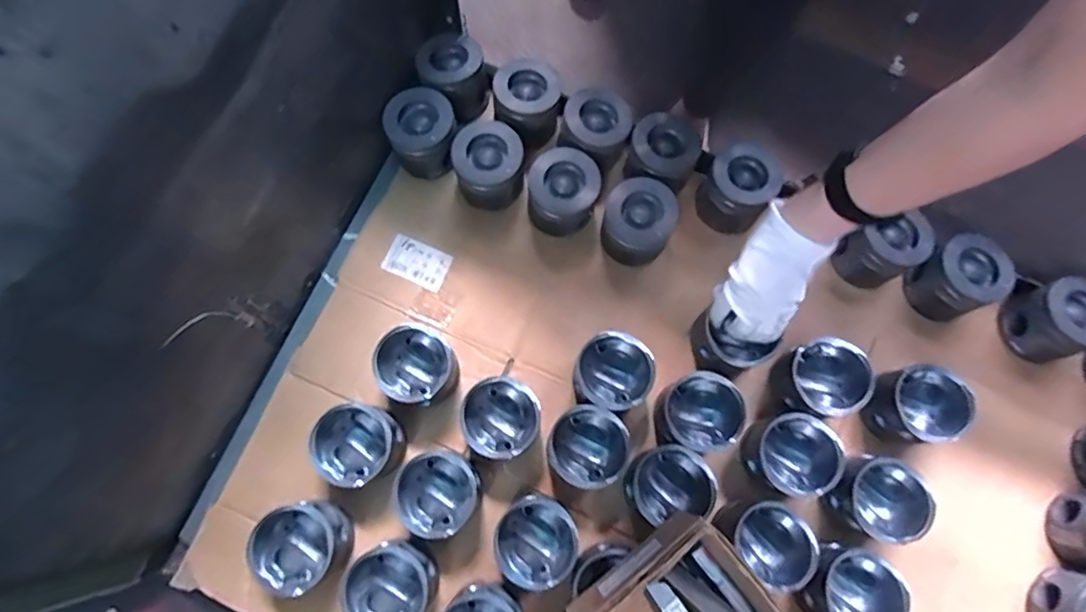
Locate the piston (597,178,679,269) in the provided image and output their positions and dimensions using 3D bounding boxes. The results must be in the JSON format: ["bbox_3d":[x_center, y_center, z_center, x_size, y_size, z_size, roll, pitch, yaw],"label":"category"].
[{"bbox_3d":[0.117,-0.101,0.715,0.081,0.075,0.086,0,75,-2],"label":"piston"}]

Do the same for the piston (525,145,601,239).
[{"bbox_3d":[0.023,-0.143,0.723,0.084,0.080,0.088,0,75,-2],"label":"piston"}]

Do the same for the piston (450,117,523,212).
[{"bbox_3d":[-0.068,-0.177,0.734,0.087,0.081,0.091,-9,75,-4],"label":"piston"}]

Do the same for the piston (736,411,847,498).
[{"bbox_3d":[0.273,0.168,0.651,0.081,0.086,0.082,0,75,-2],"label":"piston"}]

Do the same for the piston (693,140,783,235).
[{"bbox_3d":[0.242,-0.147,0.732,0.087,0.071,0.089,33,76,7],"label":"piston"}]

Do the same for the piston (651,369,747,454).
[{"bbox_3d":[0.172,0.124,0.660,0.096,0.066,0.086,-27,77,-9],"label":"piston"}]

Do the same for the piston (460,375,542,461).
[{"bbox_3d":[-0.047,0.126,0.647,0.082,0.071,0.081,0,75,-2],"label":"piston"}]

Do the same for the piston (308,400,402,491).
[{"bbox_3d":[-0.203,0.153,0.644,0.084,0.078,0.083,0,75,-2],"label":"piston"}]

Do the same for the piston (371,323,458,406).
[{"bbox_3d":[-0.144,0.071,0.666,0.081,0.077,0.083,0,75,-2],"label":"piston"}]

